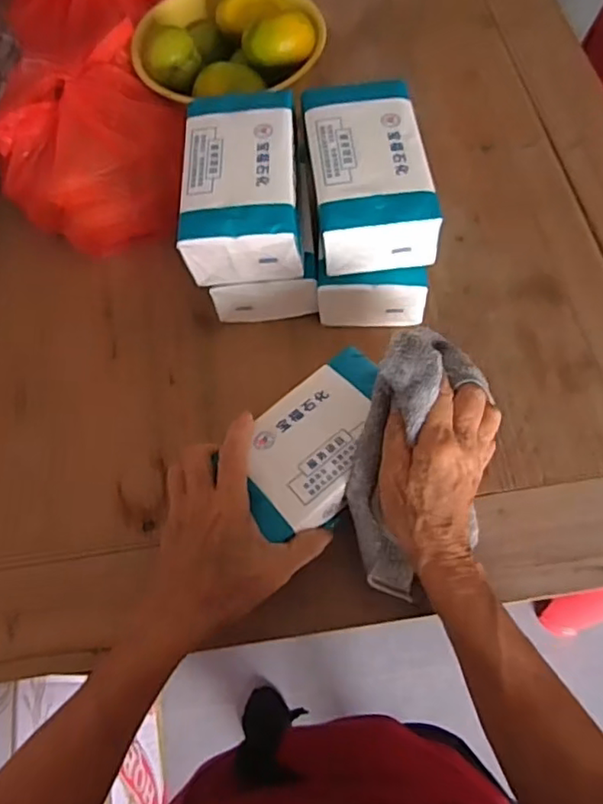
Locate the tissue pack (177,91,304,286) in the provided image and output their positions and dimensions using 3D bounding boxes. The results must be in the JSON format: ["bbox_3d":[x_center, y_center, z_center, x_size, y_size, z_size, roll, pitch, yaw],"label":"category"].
[{"bbox_3d":[-0.048,-0.180,0.501,0.089,0.057,0.155,-2,66,2],"label":"tissue pack"}]

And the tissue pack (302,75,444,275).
[{"bbox_3d":[0.053,-0.190,0.497,0.087,0.053,0.163,-6,65,0],"label":"tissue pack"}]

